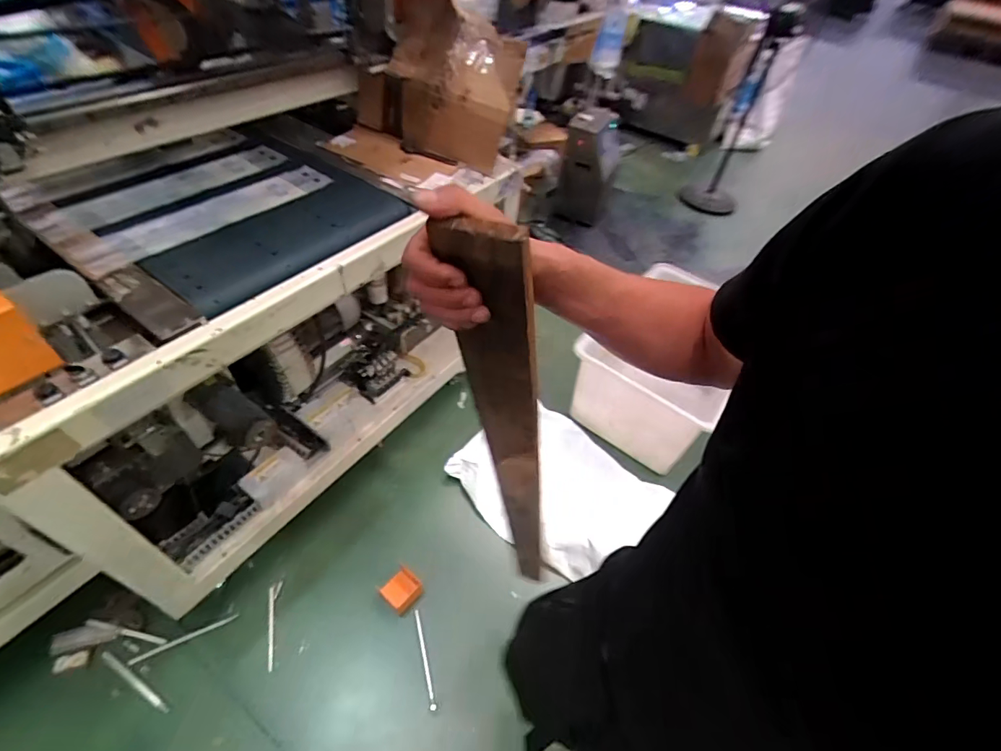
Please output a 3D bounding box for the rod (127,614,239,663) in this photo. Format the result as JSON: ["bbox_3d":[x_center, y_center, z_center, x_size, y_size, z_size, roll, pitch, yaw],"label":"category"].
[{"bbox_3d":[-0.850,0.706,1.243,0.255,0.014,0.018,-18,54,-19],"label":"rod"}]

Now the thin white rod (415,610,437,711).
[{"bbox_3d":[-0.208,0.777,1.269,0.015,0.009,0.241,-10,60,-16],"label":"thin white rod"}]

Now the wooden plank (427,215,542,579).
[{"bbox_3d":[0.025,0.168,0.700,0.069,0.992,0.026,26,61,22],"label":"wooden plank"}]

